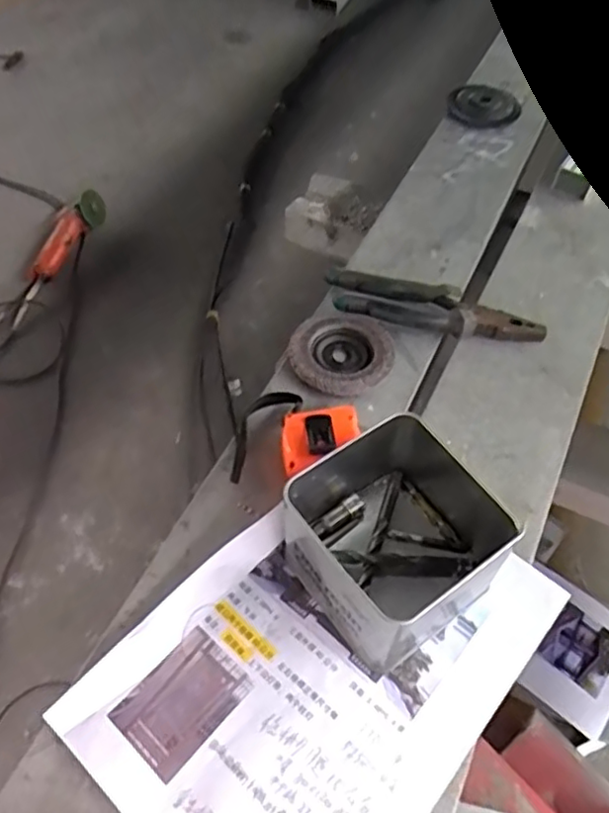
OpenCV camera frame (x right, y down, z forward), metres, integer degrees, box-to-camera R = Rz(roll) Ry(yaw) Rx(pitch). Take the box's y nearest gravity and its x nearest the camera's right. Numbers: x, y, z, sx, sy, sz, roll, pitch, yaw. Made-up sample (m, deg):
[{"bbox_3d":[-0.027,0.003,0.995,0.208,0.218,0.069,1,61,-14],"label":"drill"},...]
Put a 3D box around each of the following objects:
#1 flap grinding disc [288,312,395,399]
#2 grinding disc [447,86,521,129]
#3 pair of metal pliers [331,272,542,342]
[{"bbox_3d":[0.034,-0.047,0.577,0.089,0.017,0.093,0,53,0],"label":"flap grinding disc"},{"bbox_3d":[0.241,-0.402,0.850,0.095,0.008,0.104,2,53,1],"label":"grinding disc"},{"bbox_3d":[0.124,-0.094,0.609,0.203,0.018,0.053,13,54,9],"label":"pair of metal pliers"}]

